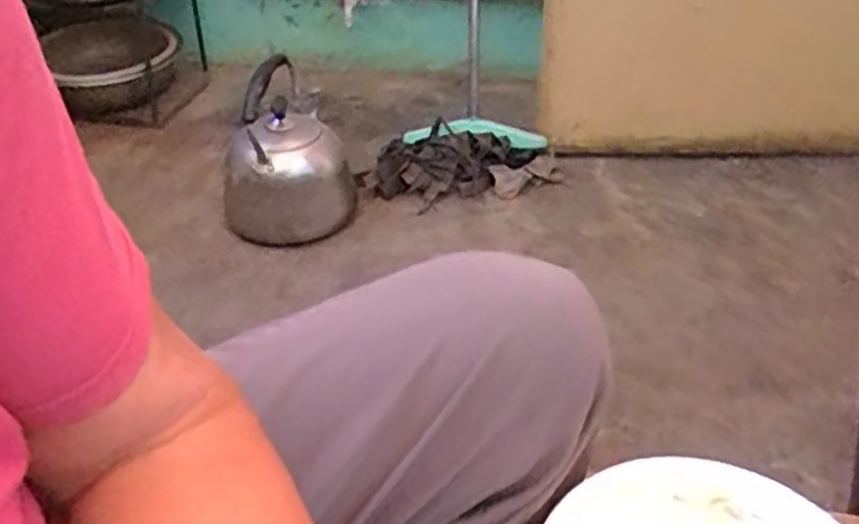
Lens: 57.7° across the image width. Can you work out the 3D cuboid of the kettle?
[{"bbox_3d":[-0.239,-0.187,1.295,0.214,0.233,0.258,-9,36,-13],"label":"kettle"}]

